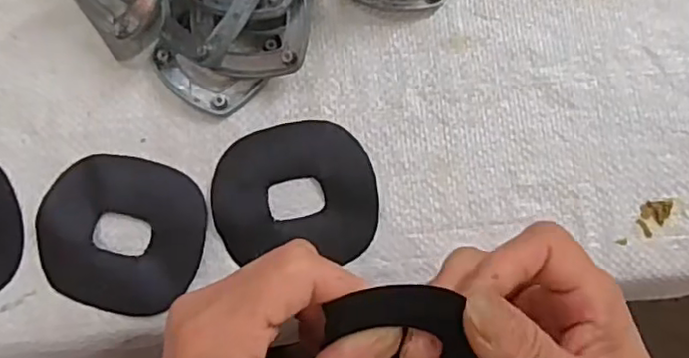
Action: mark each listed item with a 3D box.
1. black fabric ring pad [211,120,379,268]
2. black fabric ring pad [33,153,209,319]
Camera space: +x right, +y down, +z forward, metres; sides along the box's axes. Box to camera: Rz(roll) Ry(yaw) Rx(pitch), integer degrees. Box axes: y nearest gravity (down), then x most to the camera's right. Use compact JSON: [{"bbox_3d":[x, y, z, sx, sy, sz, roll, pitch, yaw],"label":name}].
[{"bbox_3d":[-0.025,0.007,0.316,0.080,0.006,0.071,-12,84,-2],"label":"black fabric ring pad"},{"bbox_3d":[-0.111,0.028,0.312,0.080,0.005,0.075,13,83,1],"label":"black fabric ring pad"}]

